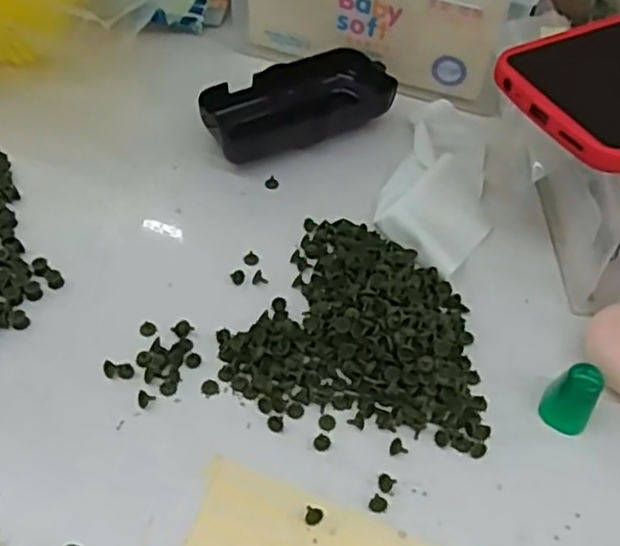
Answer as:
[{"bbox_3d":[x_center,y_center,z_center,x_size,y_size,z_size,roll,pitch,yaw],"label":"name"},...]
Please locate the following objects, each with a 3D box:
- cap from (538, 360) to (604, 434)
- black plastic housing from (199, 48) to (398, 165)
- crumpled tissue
[{"bbox_3d":[0.109,0.052,0.290,0.019,0.029,0.015,36,57,22],"label":"cap"},{"bbox_3d":[-0.008,-0.096,0.400,0.108,0.022,0.051,-22,56,-20],"label":"black plastic housing"},{"bbox_3d":[0.072,-0.052,0.377,0.055,0.013,0.123,17,52,9],"label":"crumpled tissue"}]

